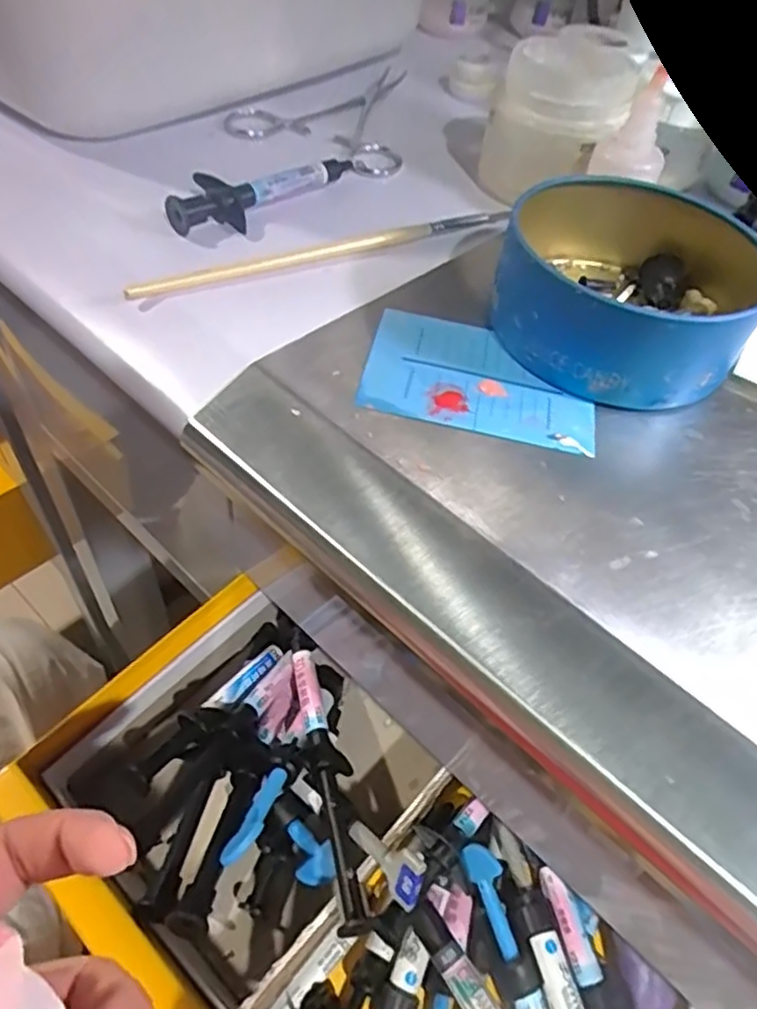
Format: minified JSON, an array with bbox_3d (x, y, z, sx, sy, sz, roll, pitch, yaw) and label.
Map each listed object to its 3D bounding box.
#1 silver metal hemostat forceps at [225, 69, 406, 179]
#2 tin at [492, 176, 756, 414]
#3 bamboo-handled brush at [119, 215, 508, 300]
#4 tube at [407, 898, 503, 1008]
[{"bbox_3d":[-0.009,-0.225,0.373,0.094,0.009,0.133,27,53,15],"label":"silver metal hemostat forceps"},{"bbox_3d":[0.095,-0.089,0.251,0.102,0.036,0.111,4,51,-5],"label":"tin"},{"bbox_3d":[-0.021,-0.107,0.276,0.166,0.012,0.010,-19,56,-21],"label":"bamboo-handled brush"},{"bbox_3d":[0.039,0.192,0.251,0.013,0.008,0.078,-26,59,-26],"label":"tube"}]

